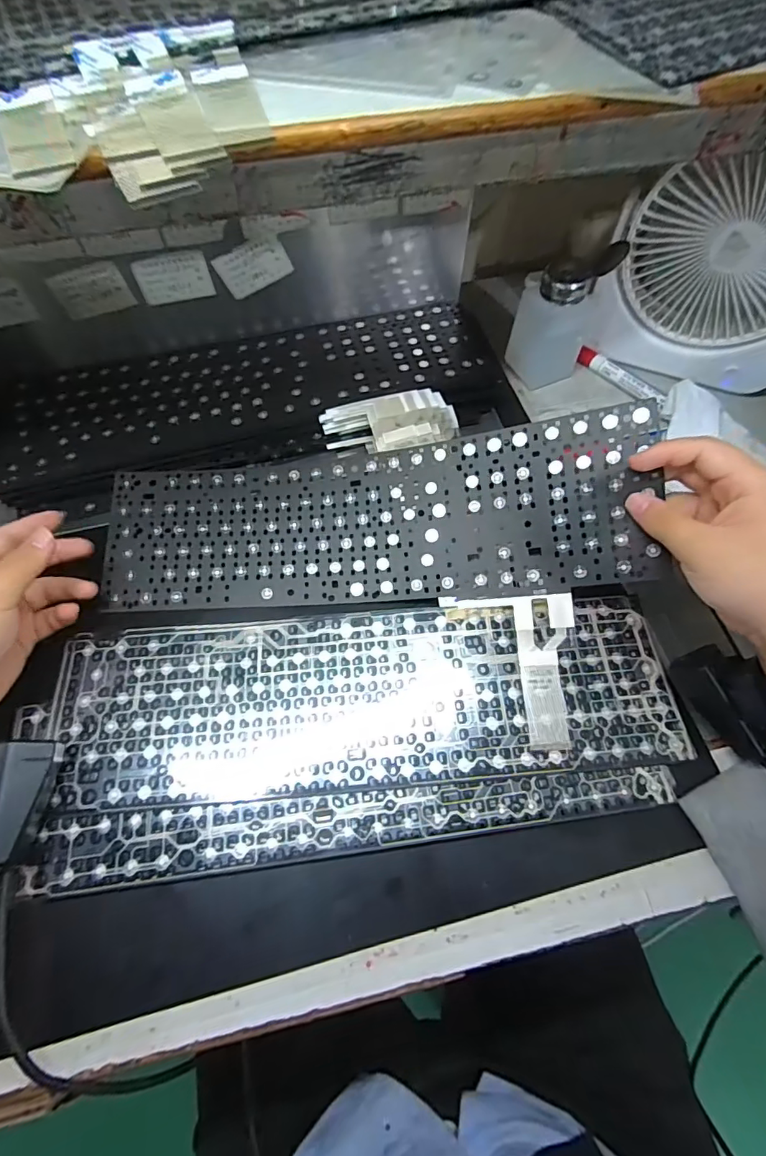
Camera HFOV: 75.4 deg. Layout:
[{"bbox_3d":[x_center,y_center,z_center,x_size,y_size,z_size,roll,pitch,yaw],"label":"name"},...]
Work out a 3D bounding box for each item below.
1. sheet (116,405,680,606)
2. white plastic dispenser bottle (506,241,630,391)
[{"bbox_3d":[-0.017,-0.045,0.382,0.409,0.064,0.114,-4,66,10],"label":"sheet"},{"bbox_3d":[0.161,-0.243,0.459,0.072,0.107,0.060,19,67,9],"label":"white plastic dispenser bottle"}]

